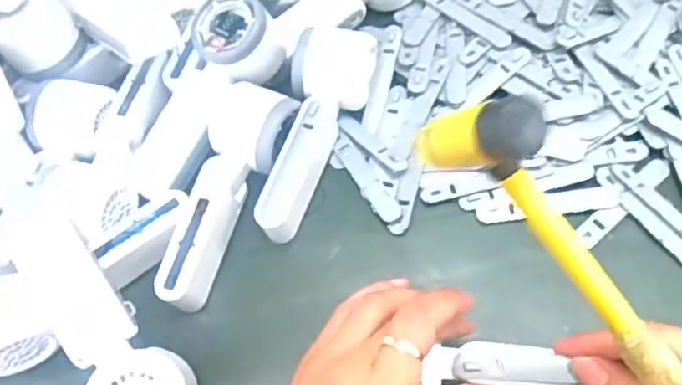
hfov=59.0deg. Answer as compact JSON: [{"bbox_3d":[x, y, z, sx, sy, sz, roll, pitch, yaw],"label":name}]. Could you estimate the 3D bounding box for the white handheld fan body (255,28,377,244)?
[{"bbox_3d":[-0.017,-0.048,0.448,0.055,0.047,0.173,11,68,11],"label":"white handheld fan body"}]

